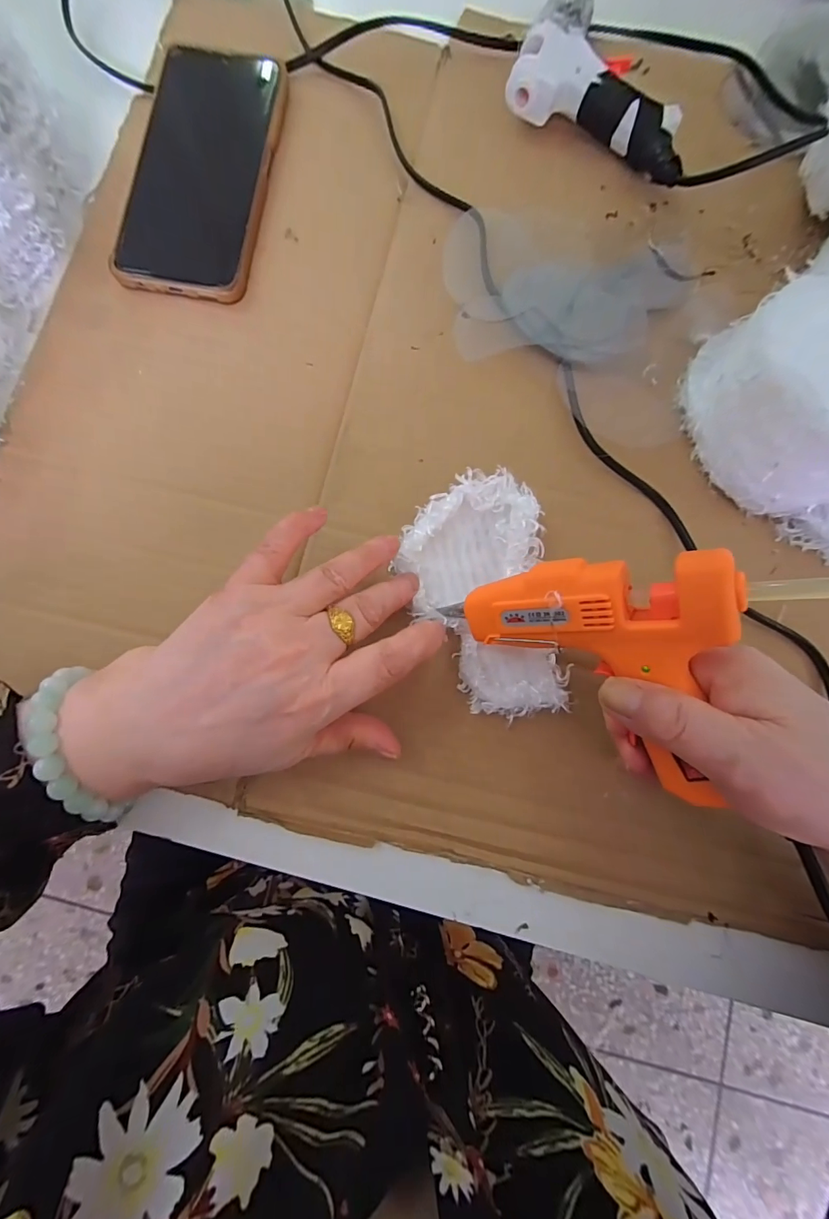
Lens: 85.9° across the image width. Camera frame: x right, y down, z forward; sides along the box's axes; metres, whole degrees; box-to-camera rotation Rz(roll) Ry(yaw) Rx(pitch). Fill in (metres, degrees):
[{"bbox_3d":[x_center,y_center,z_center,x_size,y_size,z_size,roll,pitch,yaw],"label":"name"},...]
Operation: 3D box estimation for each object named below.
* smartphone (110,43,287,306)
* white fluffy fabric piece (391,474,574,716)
[{"bbox_3d":[-0.130,-0.272,0.278,0.078,0.014,0.167,10,81,0],"label":"smartphone"},{"bbox_3d":[0.037,-0.007,0.245,0.075,0.017,0.129,-11,84,-3],"label":"white fluffy fabric piece"}]

